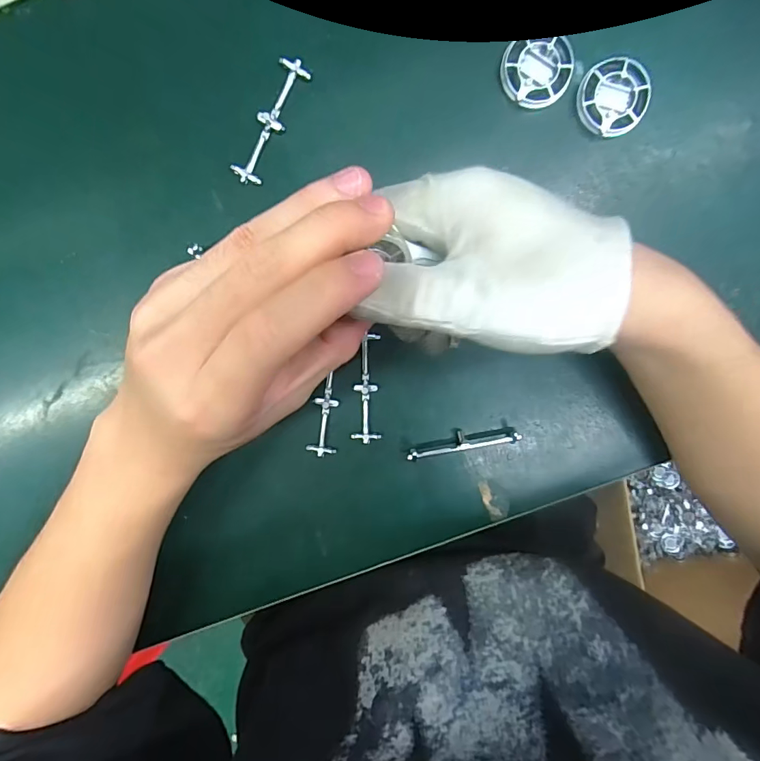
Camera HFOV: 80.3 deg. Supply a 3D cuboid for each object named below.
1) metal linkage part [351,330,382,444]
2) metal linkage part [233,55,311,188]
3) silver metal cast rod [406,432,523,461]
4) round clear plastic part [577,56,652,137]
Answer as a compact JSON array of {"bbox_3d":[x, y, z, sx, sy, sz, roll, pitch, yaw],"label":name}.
[{"bbox_3d":[-0.007,0.006,0.285,0.017,0.010,0.069,3,98,0],"label":"metal linkage part"},{"bbox_3d":[-0.063,-0.149,0.259,0.017,0.004,0.071,28,98,-3],"label":"metal linkage part"},{"bbox_3d":[0.055,0.040,0.290,0.075,0.012,0.011,-8,98,-1],"label":"silver metal cast rod"},{"bbox_3d":[0.132,-0.161,0.258,0.039,0.011,0.038,0,98,1],"label":"round clear plastic part"}]

